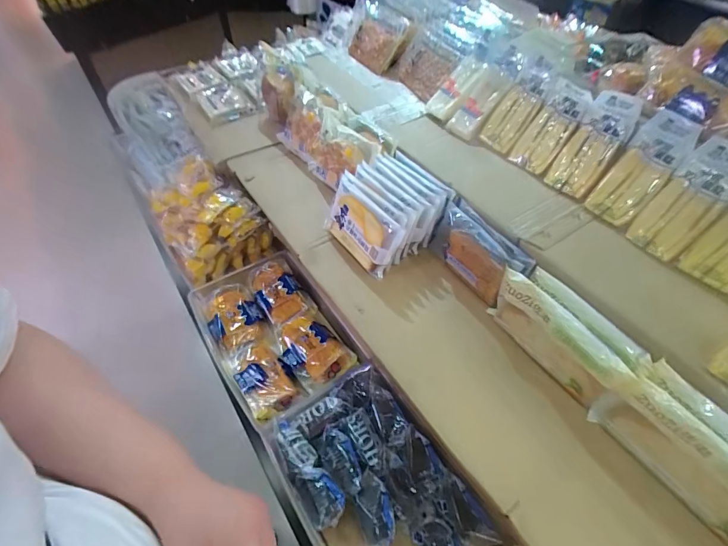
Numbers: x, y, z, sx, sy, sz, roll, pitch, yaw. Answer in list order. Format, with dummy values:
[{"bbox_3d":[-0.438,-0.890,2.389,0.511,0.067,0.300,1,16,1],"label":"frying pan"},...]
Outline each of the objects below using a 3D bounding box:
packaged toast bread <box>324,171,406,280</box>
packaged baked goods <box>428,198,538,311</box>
[{"bbox_3d":[-0.007,-0.074,0.587,0.023,0.098,0.151,-10,47,-43],"label":"packaged toast bread"},{"bbox_3d":[0.169,-0.029,0.567,0.048,0.102,0.159,-27,57,-22],"label":"packaged baked goods"}]

